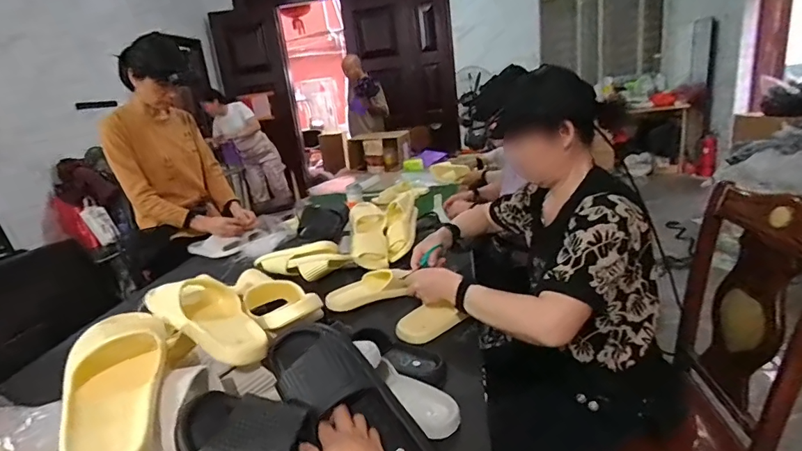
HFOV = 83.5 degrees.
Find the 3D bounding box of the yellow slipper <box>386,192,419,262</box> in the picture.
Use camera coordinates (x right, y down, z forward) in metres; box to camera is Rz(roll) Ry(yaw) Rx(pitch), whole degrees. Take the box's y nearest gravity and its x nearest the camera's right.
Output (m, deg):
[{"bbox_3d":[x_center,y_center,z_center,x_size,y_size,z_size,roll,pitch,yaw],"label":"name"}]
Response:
[{"bbox_3d":[-0.002,0.005,1.406,0.091,0.065,0.257,-2,52,14],"label":"yellow slipper"}]

